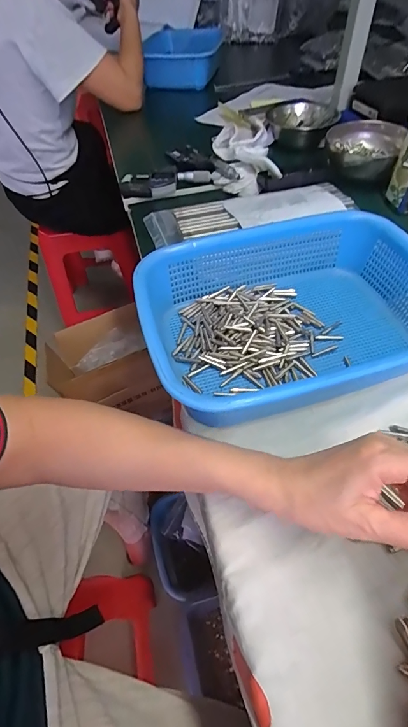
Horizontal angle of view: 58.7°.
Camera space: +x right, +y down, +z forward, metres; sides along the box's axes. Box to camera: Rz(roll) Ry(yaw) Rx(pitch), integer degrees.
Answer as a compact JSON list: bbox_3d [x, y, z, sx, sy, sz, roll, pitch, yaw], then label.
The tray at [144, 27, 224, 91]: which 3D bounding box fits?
[{"bbox_3d":[-0.058,-0.860,1.013,0.199,0.066,0.332,1,53,4],"label":"tray"}]

